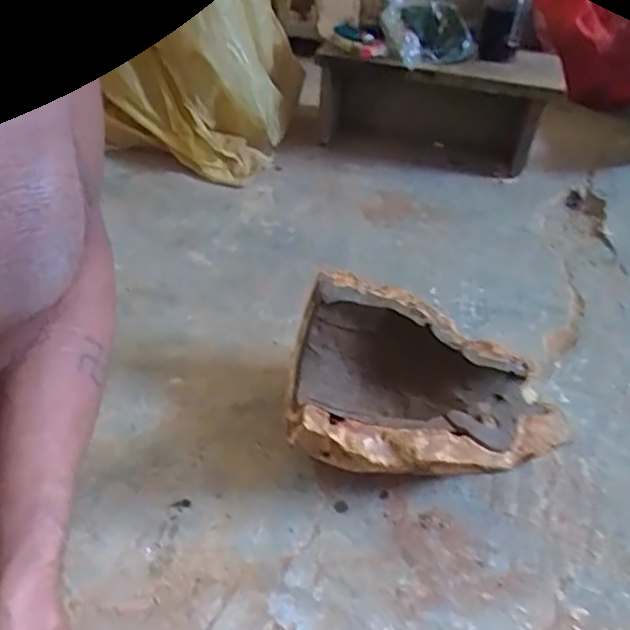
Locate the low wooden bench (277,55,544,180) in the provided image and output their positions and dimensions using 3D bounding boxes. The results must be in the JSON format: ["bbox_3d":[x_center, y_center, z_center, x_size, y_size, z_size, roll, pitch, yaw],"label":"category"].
[{"bbox_3d":[0.159,-0.348,1.034,0.427,0.140,0.167,11,39,9],"label":"low wooden bench"}]

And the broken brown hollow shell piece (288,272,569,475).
[{"bbox_3d":[0.089,0.064,0.543,0.228,0.109,0.185,-3,39,-8],"label":"broken brown hollow shell piece"}]

